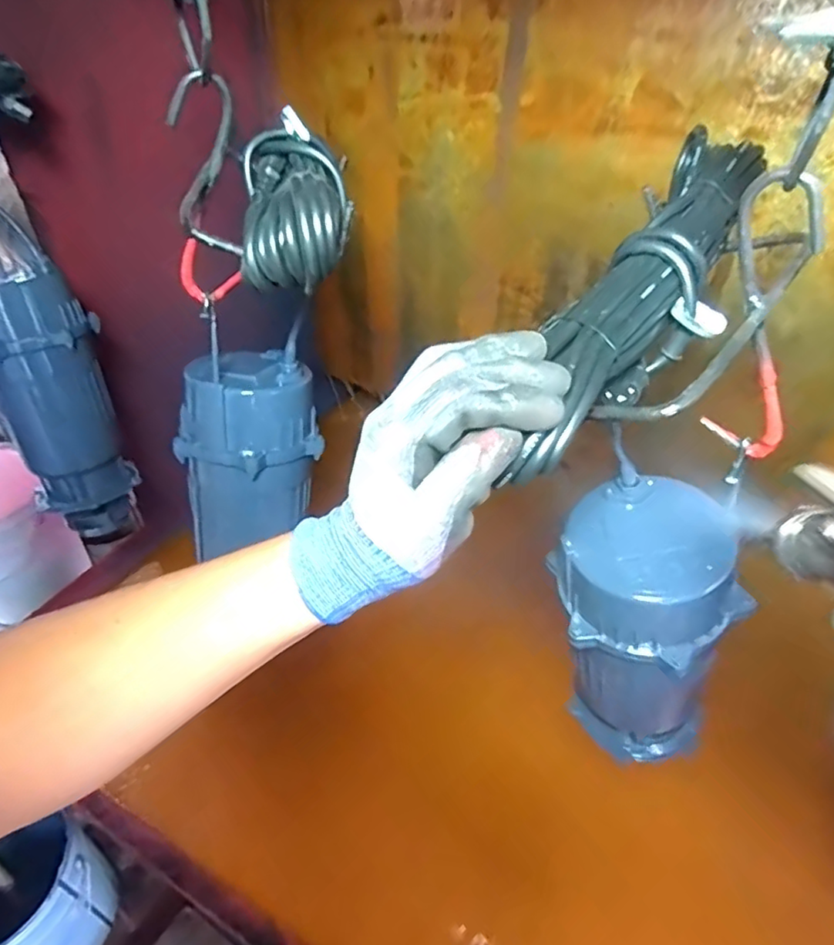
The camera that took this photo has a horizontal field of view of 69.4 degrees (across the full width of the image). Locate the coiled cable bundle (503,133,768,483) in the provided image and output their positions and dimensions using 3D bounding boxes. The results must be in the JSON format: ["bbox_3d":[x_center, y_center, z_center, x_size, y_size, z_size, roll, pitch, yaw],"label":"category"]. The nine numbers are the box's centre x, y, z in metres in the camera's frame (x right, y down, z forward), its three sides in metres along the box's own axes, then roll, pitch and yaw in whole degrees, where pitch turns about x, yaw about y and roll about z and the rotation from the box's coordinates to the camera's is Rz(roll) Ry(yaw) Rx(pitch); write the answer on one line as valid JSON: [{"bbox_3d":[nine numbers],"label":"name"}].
[{"bbox_3d":[0.150,-0.115,0.388,0.055,0.052,0.323,26,64,24],"label":"coiled cable bundle"}]

